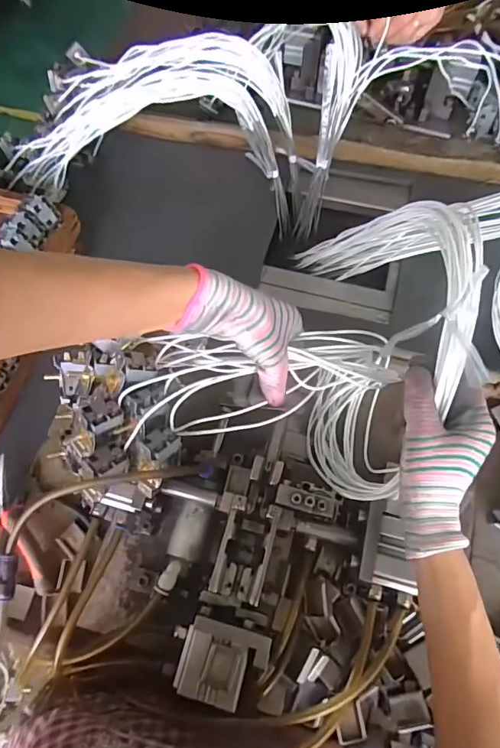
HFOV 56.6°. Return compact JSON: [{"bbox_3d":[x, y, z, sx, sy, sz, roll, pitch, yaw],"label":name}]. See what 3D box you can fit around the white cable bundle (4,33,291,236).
[{"bbox_3d":[-0.127,-0.349,0.652,0.391,0.182,0.179,4,65,3],"label":"white cable bundle"}]

